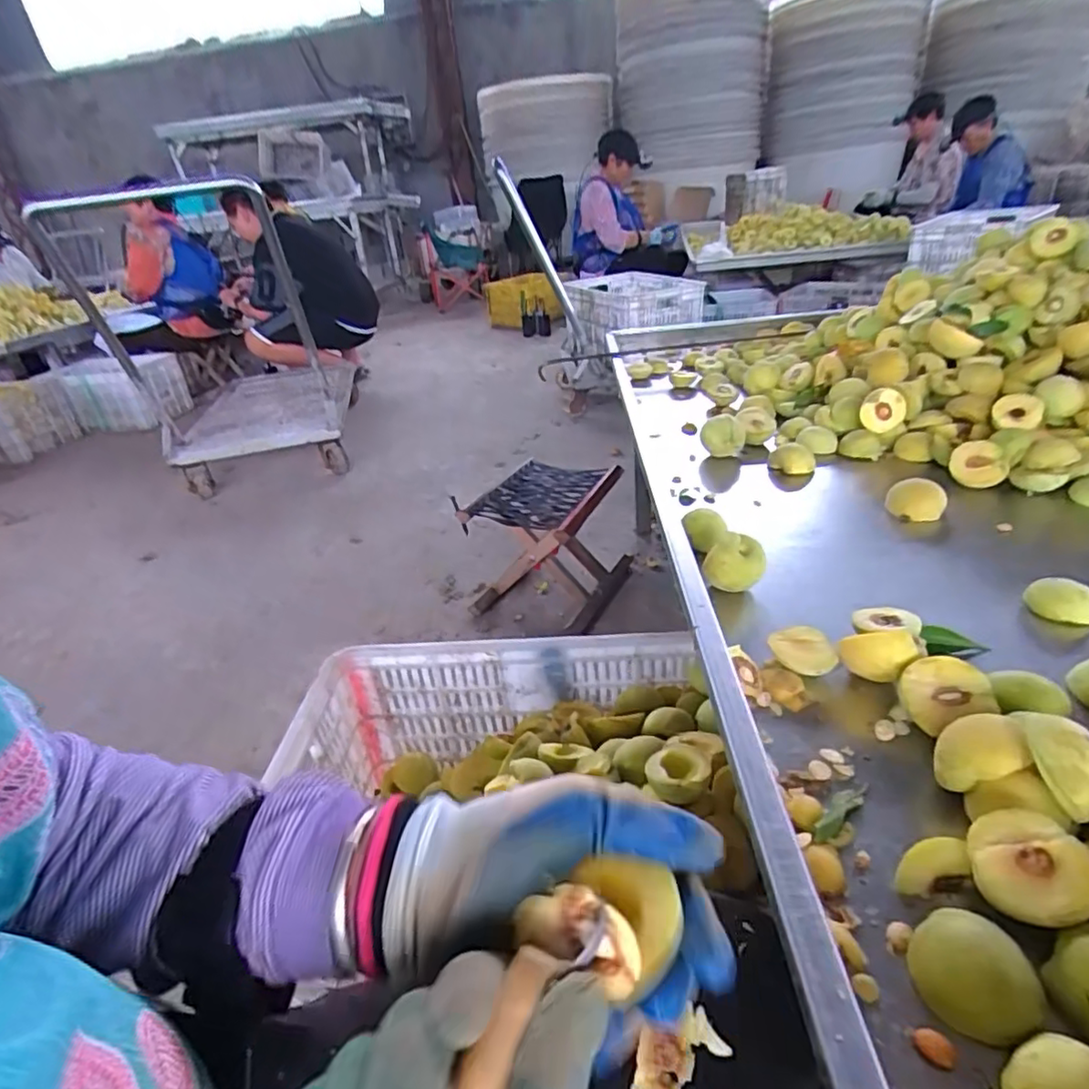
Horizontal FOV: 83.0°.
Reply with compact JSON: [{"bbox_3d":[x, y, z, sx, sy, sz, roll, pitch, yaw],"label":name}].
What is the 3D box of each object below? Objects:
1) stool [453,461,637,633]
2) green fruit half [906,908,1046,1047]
[{"bbox_3d":[0.008,-0.007,1.273,0.270,0.244,0.257,9,34,26],"label":"stool"},{"bbox_3d":[0.212,0.212,0.305,0.047,0.024,0.054,-21,33,-24],"label":"green fruit half"}]

